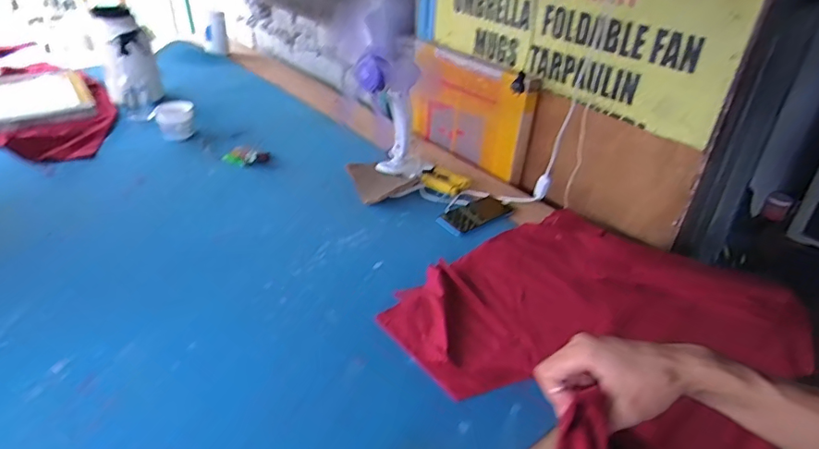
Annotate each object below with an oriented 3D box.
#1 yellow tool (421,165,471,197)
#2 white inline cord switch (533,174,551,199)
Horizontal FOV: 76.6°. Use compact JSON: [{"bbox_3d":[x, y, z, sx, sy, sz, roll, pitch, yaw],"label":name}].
[{"bbox_3d":[0.082,-0.099,1.197,0.097,0.035,0.064,29,41,35],"label":"yellow tool"},{"bbox_3d":[0.281,-0.083,1.091,0.025,0.075,0.020,-2,55,-6],"label":"white inline cord switch"}]

